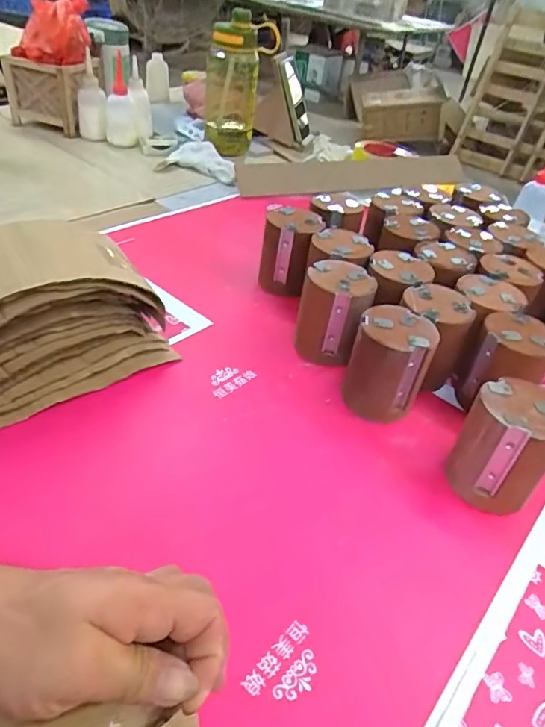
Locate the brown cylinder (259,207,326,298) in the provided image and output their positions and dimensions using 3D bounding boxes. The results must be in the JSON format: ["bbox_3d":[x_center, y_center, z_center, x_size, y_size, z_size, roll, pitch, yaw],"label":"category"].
[{"bbox_3d":[0.022,-0.150,0.709,0.077,0.105,0.064,14,40,6],"label":"brown cylinder"}]

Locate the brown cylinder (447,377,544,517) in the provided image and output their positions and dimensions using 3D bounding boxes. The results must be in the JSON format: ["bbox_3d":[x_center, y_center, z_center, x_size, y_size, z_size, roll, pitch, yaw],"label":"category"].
[{"bbox_3d":[0.215,0.076,0.473,0.075,0.103,0.080,26,42,19],"label":"brown cylinder"}]

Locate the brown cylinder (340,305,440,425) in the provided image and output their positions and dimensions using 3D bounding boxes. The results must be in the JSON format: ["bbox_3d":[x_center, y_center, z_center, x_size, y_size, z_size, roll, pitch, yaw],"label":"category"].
[{"bbox_3d":[0.123,0.003,0.547,0.074,0.100,0.081,5,40,-5],"label":"brown cylinder"}]

